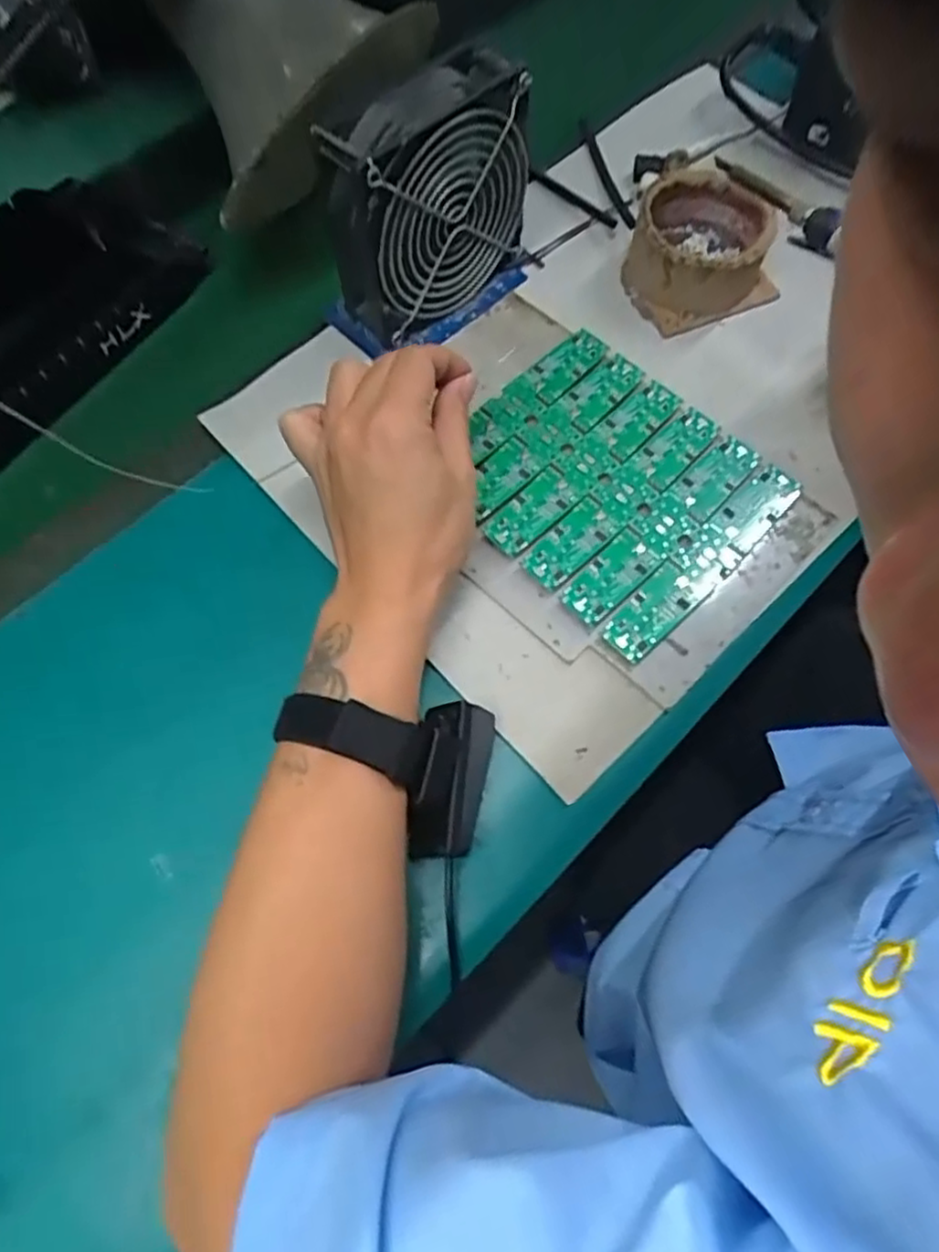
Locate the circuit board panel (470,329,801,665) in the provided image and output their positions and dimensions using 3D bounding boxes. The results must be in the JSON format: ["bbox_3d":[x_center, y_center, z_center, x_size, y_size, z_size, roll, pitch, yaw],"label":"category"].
[{"bbox_3d":[0.078,-0.084,0.408,0.166,0.005,0.145,42,74,16],"label":"circuit board panel"}]

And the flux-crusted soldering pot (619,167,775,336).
[{"bbox_3d":[0.151,-0.249,0.467,0.096,0.047,0.088,-19,68,-7],"label":"flux-crusted soldering pot"}]

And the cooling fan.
[{"bbox_3d":[-0.023,-0.252,0.431,0.129,0.130,0.047,-42,72,-15],"label":"cooling fan"}]

